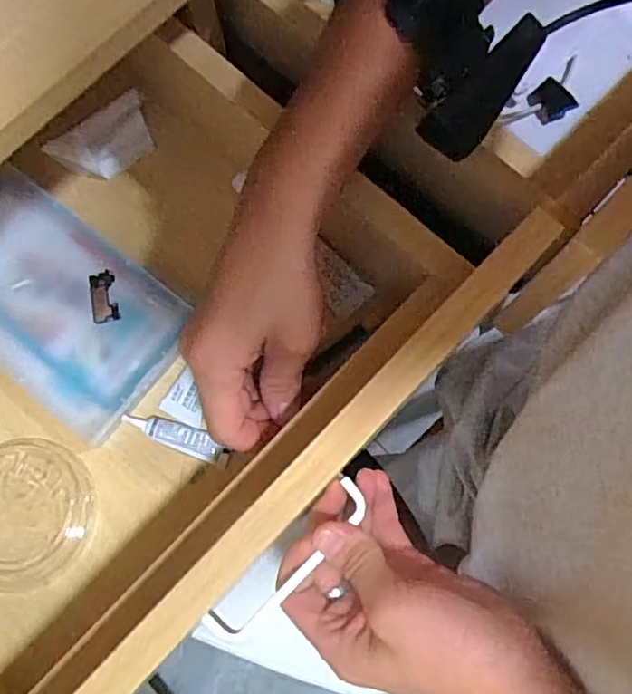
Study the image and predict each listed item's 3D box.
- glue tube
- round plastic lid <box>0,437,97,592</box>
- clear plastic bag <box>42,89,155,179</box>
[{"bbox_3d":[-0.085,0.054,0.367,0.068,0.008,0.016,21,76,7],"label":"glue tube"},{"bbox_3d":[-0.183,0.101,0.364,0.090,0.004,0.085,0,74,1],"label":"round plastic lid"},{"bbox_3d":[-0.149,-0.145,0.419,0.071,0.013,0.043,-34,76,-8],"label":"clear plastic bag"}]

